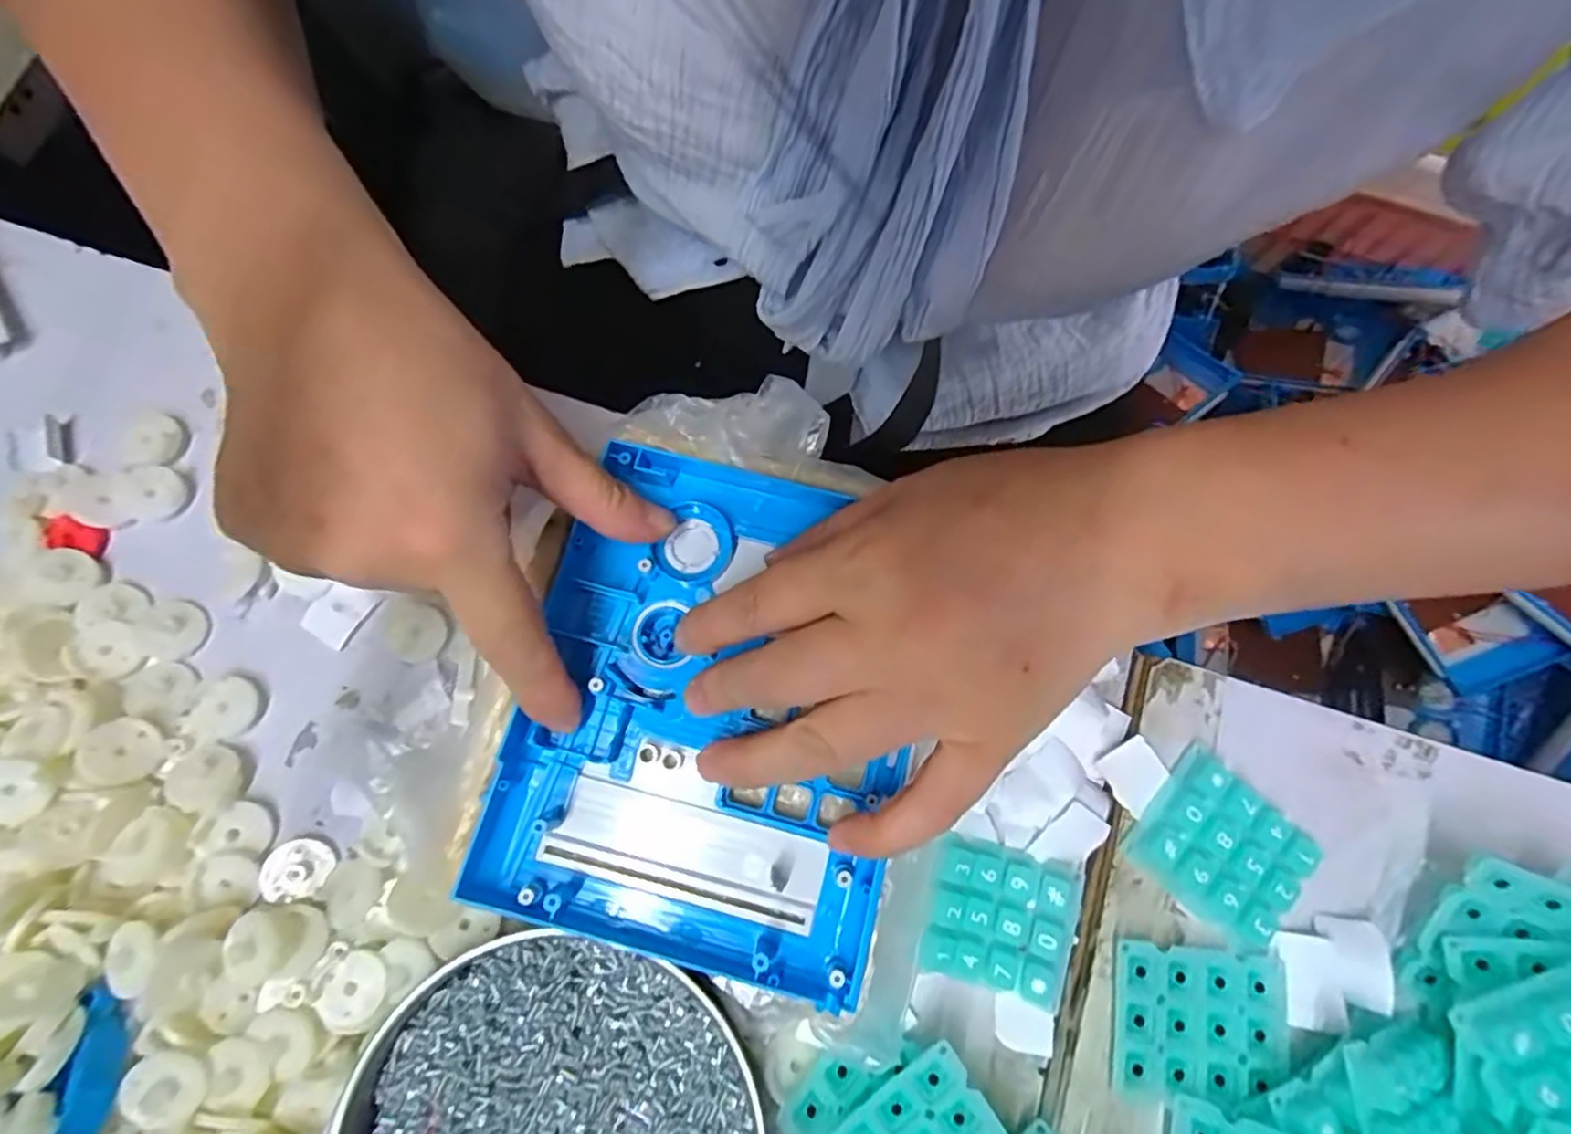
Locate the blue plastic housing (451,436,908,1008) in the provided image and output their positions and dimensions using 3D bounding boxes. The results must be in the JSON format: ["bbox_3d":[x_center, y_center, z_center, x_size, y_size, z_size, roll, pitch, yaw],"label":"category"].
[{"bbox_3d":[-0.023,0.047,0.240,0.131,0.026,0.164,16,72,3],"label":"blue plastic housing"}]

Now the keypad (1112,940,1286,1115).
[{"bbox_3d":[0.142,0.156,0.232,0.058,0.005,0.046,7,76,0],"label":"keypad"}]

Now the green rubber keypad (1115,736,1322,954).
[{"bbox_3d":[0.157,0.100,0.244,0.054,0.015,0.048,40,79,8],"label":"green rubber keypad"}]

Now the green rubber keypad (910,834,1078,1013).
[{"bbox_3d":[0.078,0.128,0.249,0.052,0.009,0.047,19,77,3],"label":"green rubber keypad"}]

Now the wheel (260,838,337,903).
[{"bbox_3d":[-0.179,0.111,0.251,0.020,0.011,0.020,0,77,-2],"label":"wheel"}]

